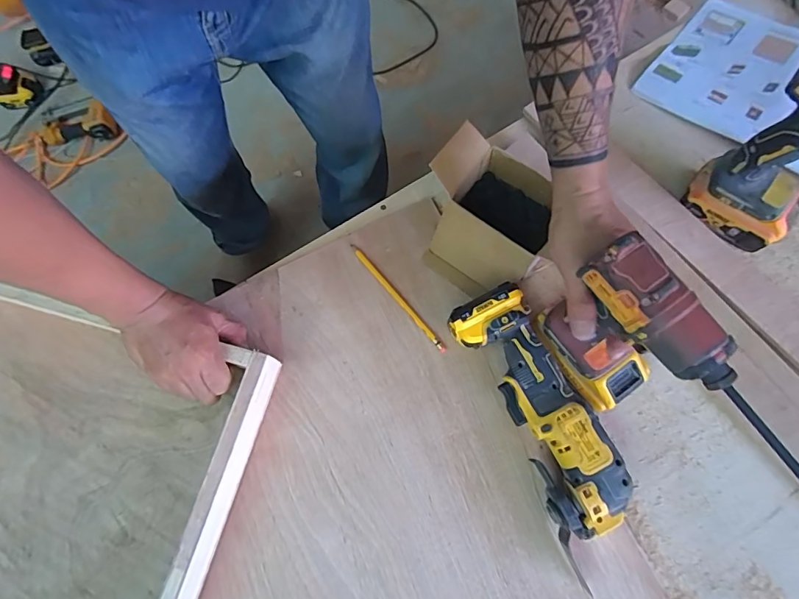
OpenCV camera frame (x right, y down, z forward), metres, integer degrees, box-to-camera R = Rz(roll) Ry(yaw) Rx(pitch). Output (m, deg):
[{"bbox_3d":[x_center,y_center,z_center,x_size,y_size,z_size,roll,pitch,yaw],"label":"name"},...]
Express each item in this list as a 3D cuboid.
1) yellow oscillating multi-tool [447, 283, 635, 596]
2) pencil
[{"bbox_3d":[0.153,0.123,0.488,0.086,0.065,0.274,-24,73,-6],"label":"yellow oscillating multi-tool"},{"bbox_3d":[-0.003,-0.004,0.564,0.009,0.004,0.179,-38,75,-10],"label":"pencil"}]

